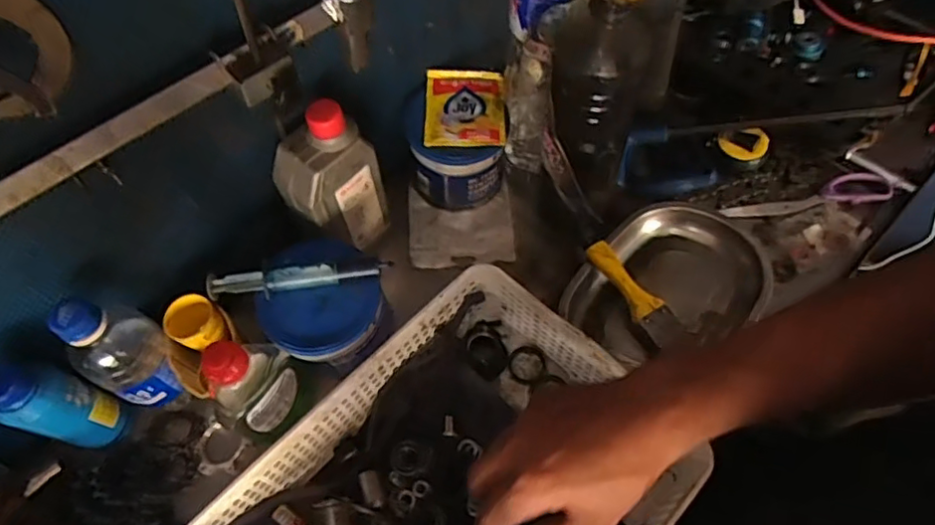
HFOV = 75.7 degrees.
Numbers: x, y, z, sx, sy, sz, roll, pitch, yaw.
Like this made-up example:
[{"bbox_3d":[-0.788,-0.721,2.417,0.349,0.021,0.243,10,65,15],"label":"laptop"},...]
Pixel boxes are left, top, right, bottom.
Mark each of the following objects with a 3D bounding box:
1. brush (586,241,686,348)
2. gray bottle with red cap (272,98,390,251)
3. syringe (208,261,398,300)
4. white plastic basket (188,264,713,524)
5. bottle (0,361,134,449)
[{"bbox_3d":[0.160,0.026,0.574,0.031,0.018,0.115,-31,63,-13],"label":"brush"},{"bbox_3d":[-0.125,-0.072,0.548,0.056,0.153,0.080,30,67,19],"label":"gray bottle with red cap"},{"bbox_3d":[-0.141,0.010,0.501,0.150,0.015,0.025,-12,60,-3],"label":"syringe"},{"bbox_3d":[-0.014,0.187,0.468,0.253,0.079,0.323,38,69,22],"label":"white plastic basket"},{"bbox_3d":[-0.324,0.116,0.480,0.043,0.134,0.048,16,63,12],"label":"bottle"}]

